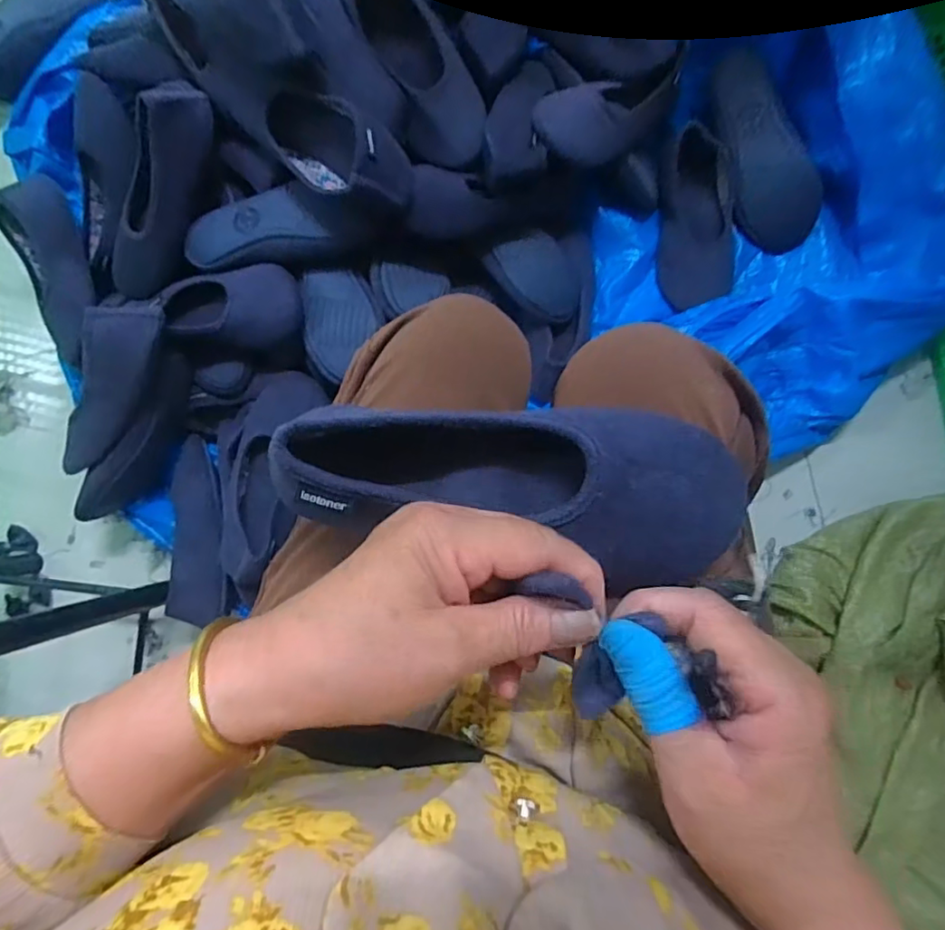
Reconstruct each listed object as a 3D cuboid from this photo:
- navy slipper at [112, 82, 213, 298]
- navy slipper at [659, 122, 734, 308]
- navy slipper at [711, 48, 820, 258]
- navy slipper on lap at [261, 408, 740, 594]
[{"bbox_3d":[-0.384,-0.325,0.713,0.095,0.078,0.263,34,117,5],"label":"navy slipper"},{"bbox_3d":[0.300,-0.322,0.764,0.097,0.057,0.222,-1,87,4],"label":"navy slipper"},{"bbox_3d":[0.379,-0.406,0.757,0.101,0.055,0.256,-23,100,2],"label":"navy slipper"},{"bbox_3d":[0.021,0.011,0.309,0.232,0.052,0.084,7,88,-1],"label":"navy slipper on lap"}]

